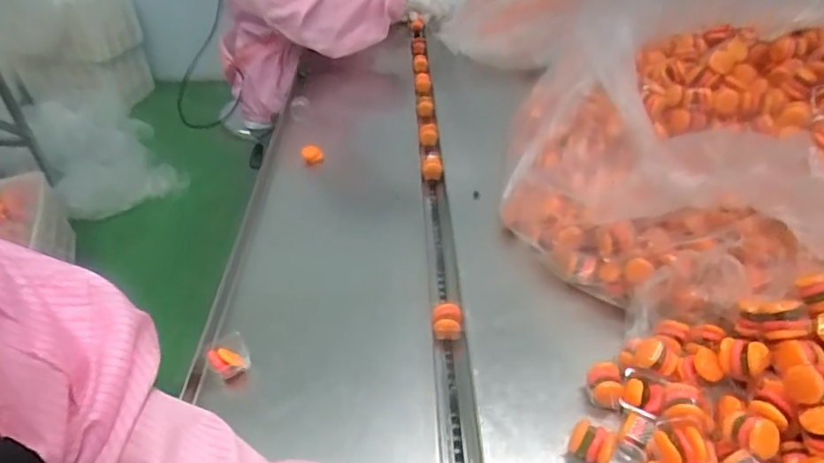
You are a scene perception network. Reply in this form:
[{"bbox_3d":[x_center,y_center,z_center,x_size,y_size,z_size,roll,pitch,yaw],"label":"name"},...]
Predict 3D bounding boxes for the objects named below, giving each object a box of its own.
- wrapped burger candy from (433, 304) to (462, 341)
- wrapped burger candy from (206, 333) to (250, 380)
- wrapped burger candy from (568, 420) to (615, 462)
[{"bbox_3d":[0.037,0.092,0.566,0.030,0.026,0.031,4,39,7],"label":"wrapped burger candy"},{"bbox_3d":[-0.177,0.123,0.528,0.038,0.030,0.025,-25,44,-27],"label":"wrapped burger candy"},{"bbox_3d":[0.145,0.173,0.440,0.032,0.034,0.024,20,43,25],"label":"wrapped burger candy"}]

